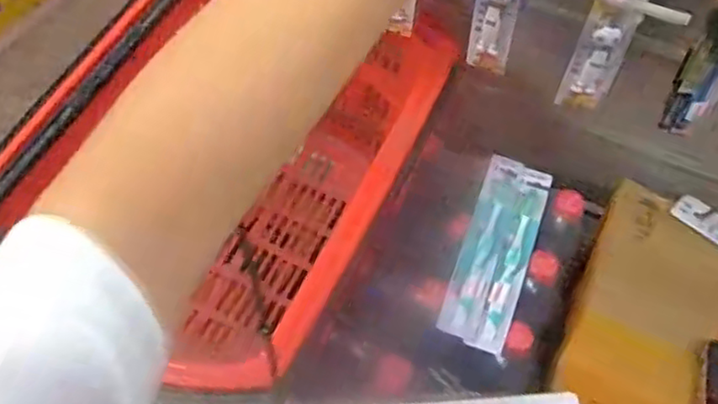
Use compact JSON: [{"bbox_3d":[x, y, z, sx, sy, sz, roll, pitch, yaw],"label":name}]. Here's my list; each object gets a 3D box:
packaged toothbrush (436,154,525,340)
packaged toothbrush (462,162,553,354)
[{"bbox_3d":[0.129,0.033,0.674,0.035,0.021,0.229,19,55,9],"label":"packaged toothbrush"},{"bbox_3d":[0.159,0.045,0.668,0.035,0.026,0.229,21,56,10],"label":"packaged toothbrush"}]

